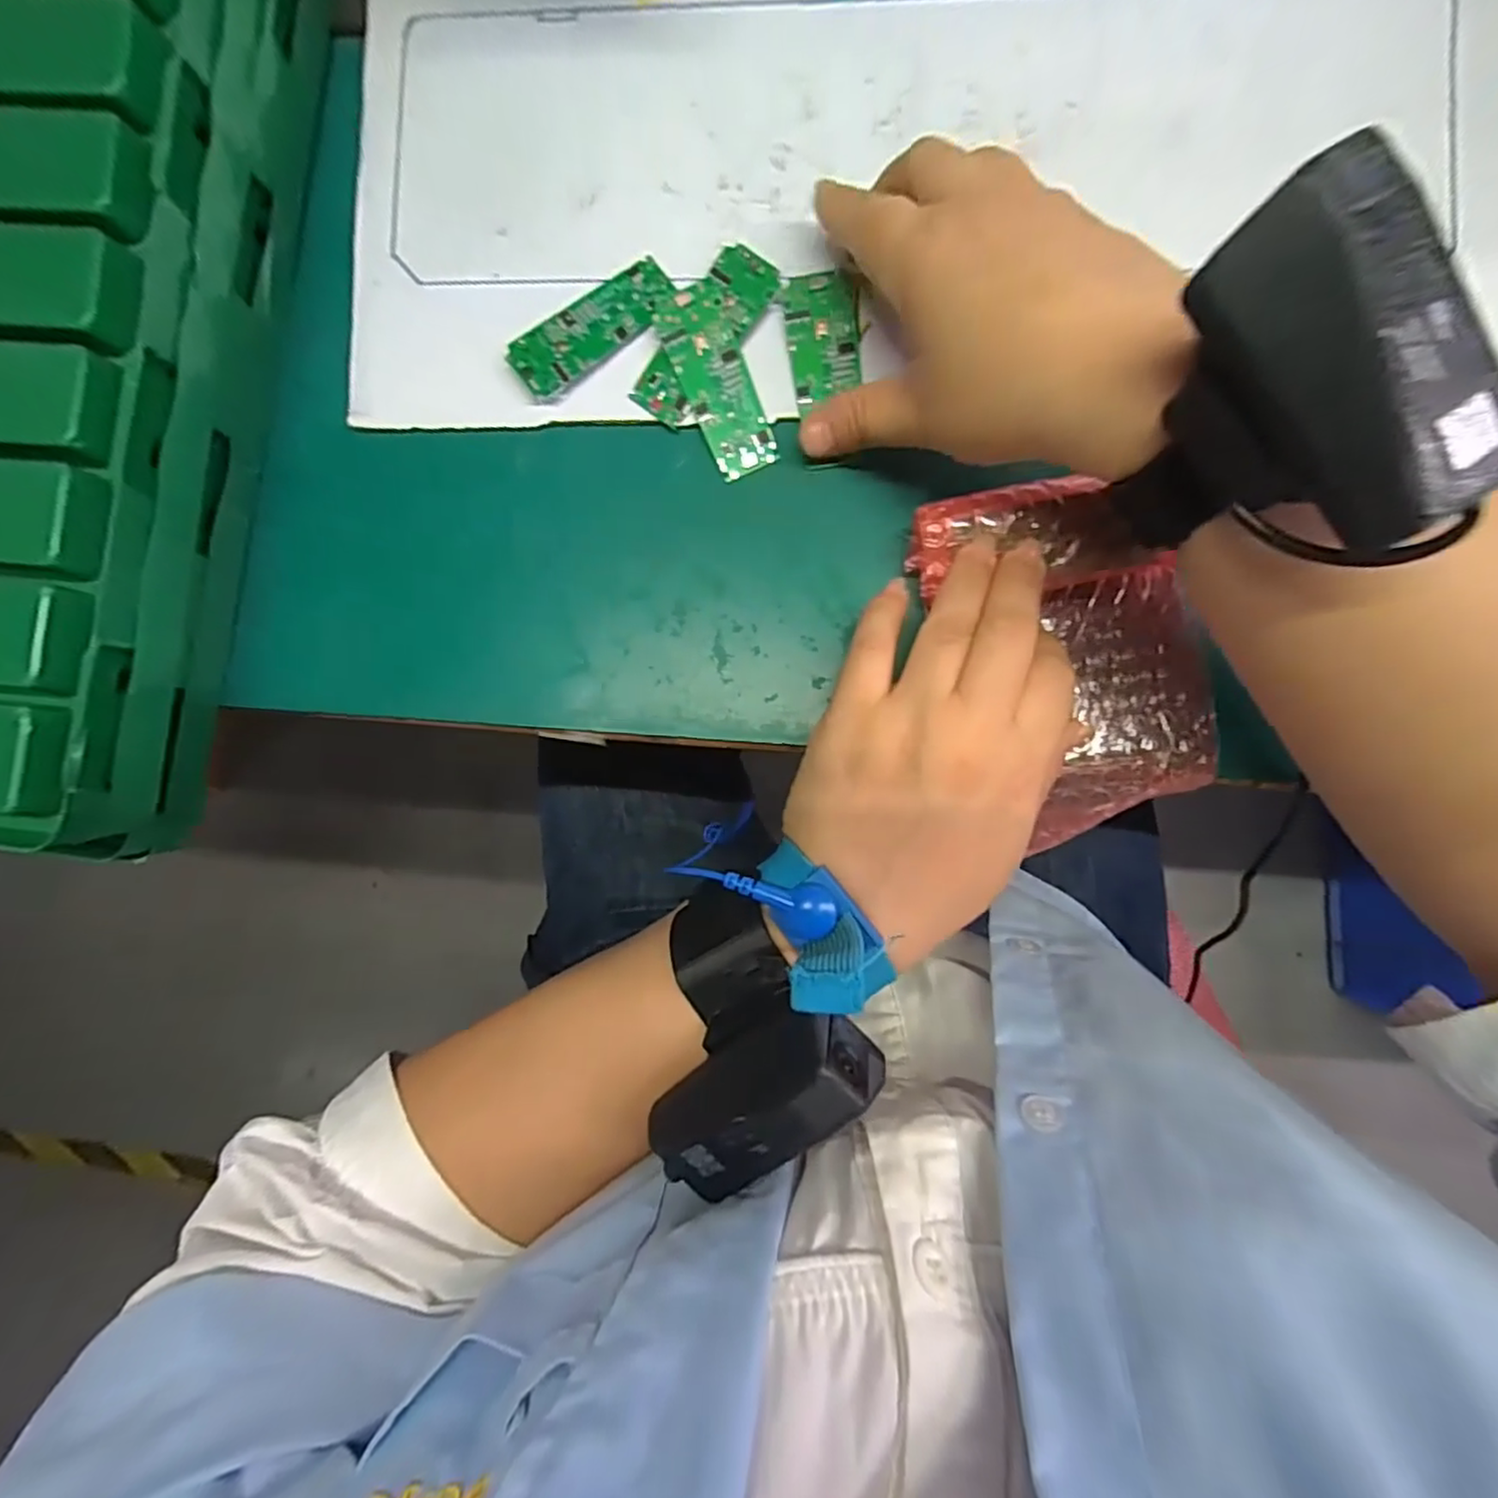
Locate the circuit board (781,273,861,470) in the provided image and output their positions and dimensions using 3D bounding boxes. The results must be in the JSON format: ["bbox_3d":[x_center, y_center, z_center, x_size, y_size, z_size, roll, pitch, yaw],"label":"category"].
[{"bbox_3d":[0.030,-0.151,0.263,0.028,0.006,0.073,-2,94,4],"label":"circuit board"}]

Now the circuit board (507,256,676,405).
[{"bbox_3d":[-0.063,-0.172,0.270,0.072,0.009,0.029,-37,88,3],"label":"circuit board"}]

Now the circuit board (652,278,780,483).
[{"bbox_3d":[-0.013,-0.149,0.265,0.026,0.004,0.075,-23,97,2],"label":"circuit board"}]

